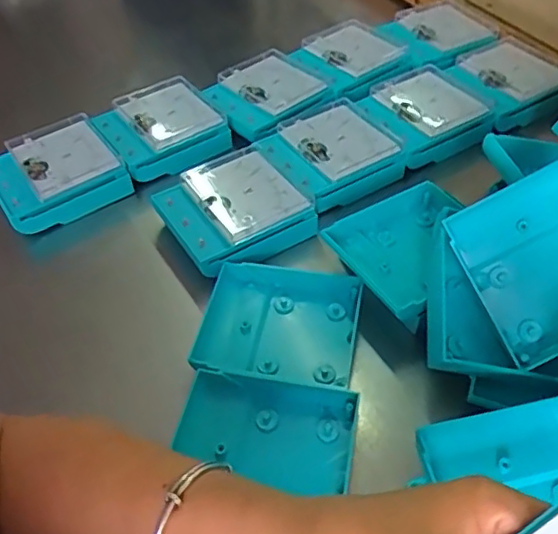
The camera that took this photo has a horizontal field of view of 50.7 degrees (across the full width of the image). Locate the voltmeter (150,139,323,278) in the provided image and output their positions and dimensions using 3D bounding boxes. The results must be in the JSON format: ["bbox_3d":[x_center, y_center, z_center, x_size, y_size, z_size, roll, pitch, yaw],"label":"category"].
[{"bbox_3d":[-0.041,-0.053,0.527,0.116,0.038,0.112,-23,50,-16],"label":"voltmeter"}]

